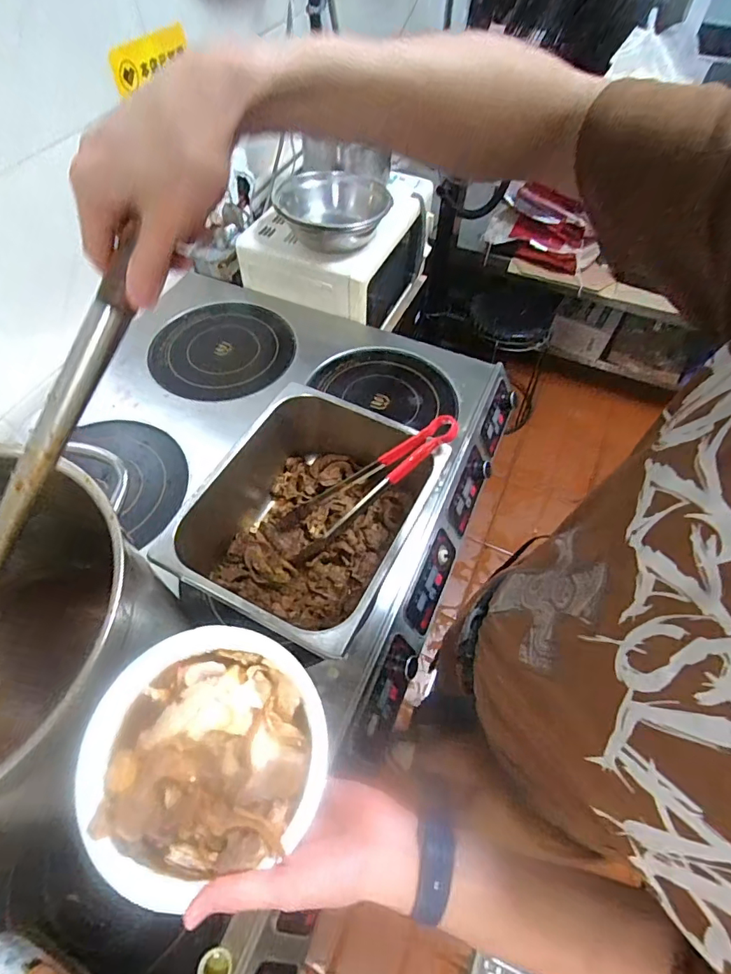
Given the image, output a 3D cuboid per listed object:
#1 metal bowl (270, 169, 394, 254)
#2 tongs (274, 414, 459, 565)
[{"bbox_3d":[-0.067,-0.528,0.968,0.218,0.089,0.218,0,56,0],"label":"metal bowl"},{"bbox_3d":[0.004,0.002,0.670,0.293,0.052,0.095,-35,56,20],"label":"tongs"}]

